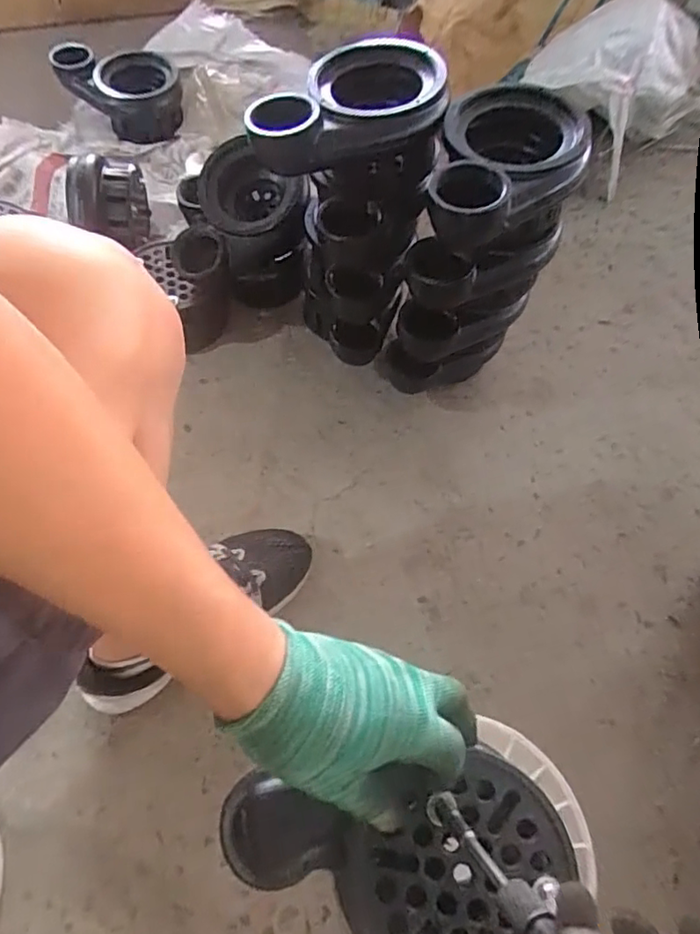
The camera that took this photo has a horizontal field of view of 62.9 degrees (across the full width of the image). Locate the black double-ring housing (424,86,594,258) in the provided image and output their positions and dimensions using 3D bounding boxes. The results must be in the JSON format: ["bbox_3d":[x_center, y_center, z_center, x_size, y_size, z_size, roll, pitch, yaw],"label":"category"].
[{"bbox_3d":[0.158,-0.300,0.573,0.141,0.061,0.203,19,64,5],"label":"black double-ring housing"}]

